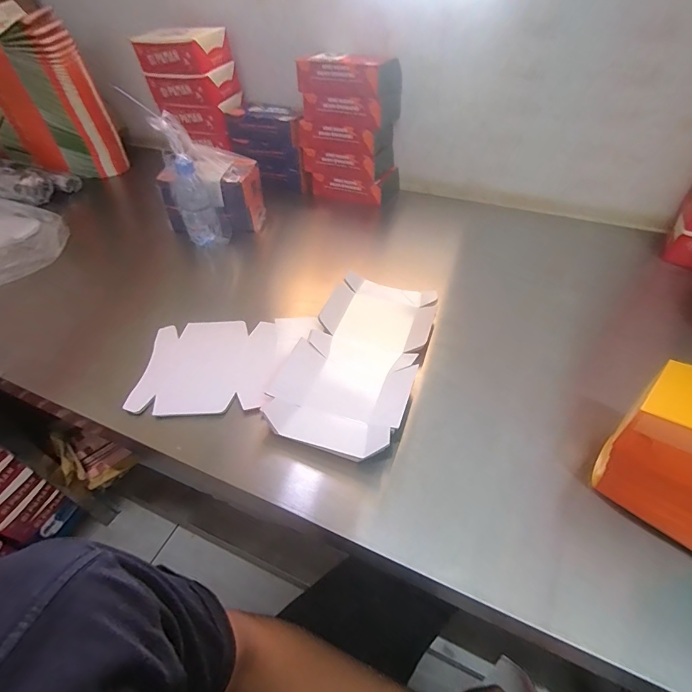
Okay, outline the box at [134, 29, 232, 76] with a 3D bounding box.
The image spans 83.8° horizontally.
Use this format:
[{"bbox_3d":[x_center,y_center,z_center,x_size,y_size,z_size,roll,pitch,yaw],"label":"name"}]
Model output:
[{"bbox_3d":[-0.356,-0.652,0.848,0.167,0.068,0.119,18,49,19],"label":"box"}]

